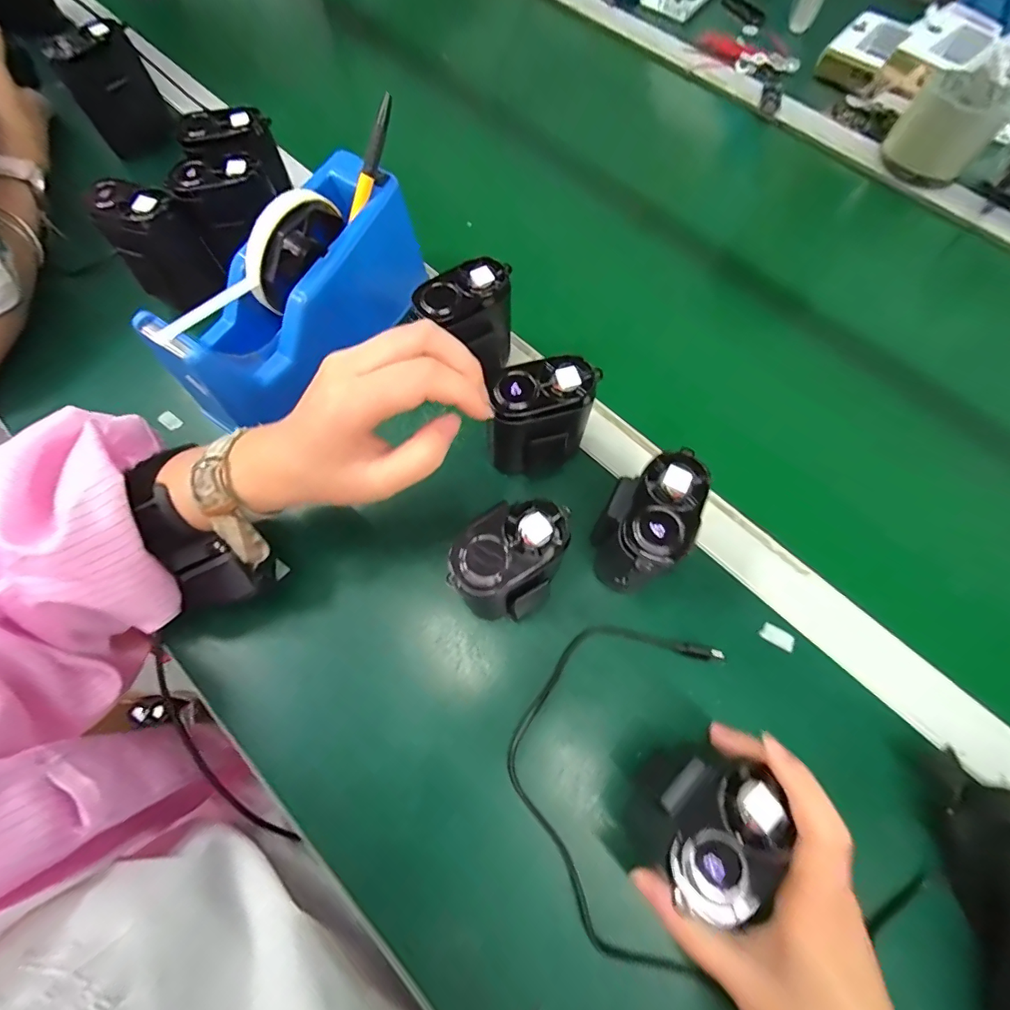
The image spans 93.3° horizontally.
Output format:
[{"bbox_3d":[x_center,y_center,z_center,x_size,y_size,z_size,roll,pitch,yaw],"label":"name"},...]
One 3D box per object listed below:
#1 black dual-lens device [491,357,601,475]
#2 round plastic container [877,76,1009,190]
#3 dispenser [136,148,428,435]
[{"bbox_3d":[0.024,-0.056,0.318,0.064,0.086,0.038,-10,70,-4],"label":"black dual-lens device"},{"bbox_3d":[0.421,-0.361,0.456,0.077,0.066,0.091,37,73,12],"label":"round plastic container"},{"bbox_3d":[-0.144,-0.149,0.331,0.072,0.088,0.196,34,73,11],"label":"dispenser"}]

